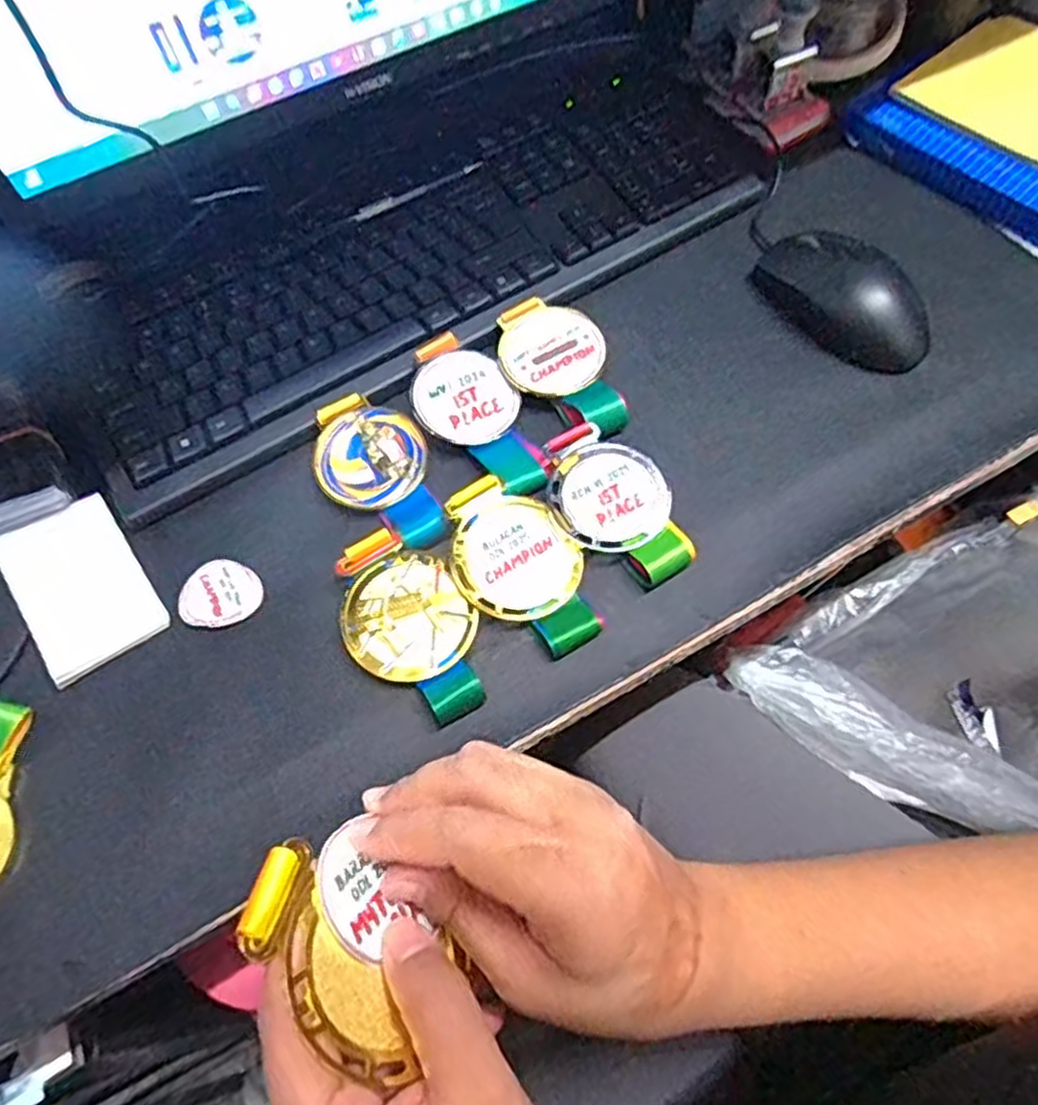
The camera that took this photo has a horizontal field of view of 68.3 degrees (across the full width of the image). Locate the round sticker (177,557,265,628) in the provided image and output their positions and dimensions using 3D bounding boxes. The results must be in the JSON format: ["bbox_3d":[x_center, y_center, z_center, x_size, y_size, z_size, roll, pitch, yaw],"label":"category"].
[{"bbox_3d":[-0.158,0.022,0.404,0.042,0.004,0.040,-1,66,1],"label":"round sticker"}]

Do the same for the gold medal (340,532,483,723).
[{"bbox_3d":[-0.053,0.037,0.379,0.059,0.018,0.101,-33,69,-12],"label":"gold medal"}]

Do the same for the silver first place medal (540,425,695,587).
[{"bbox_3d":[0.050,-0.025,0.400,0.054,0.015,0.095,-28,68,-11],"label":"silver first place medal"}]

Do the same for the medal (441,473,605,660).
[{"bbox_3d":[0.001,0.008,0.390,0.059,0.016,0.099,-30,68,-11],"label":"medal"}]

